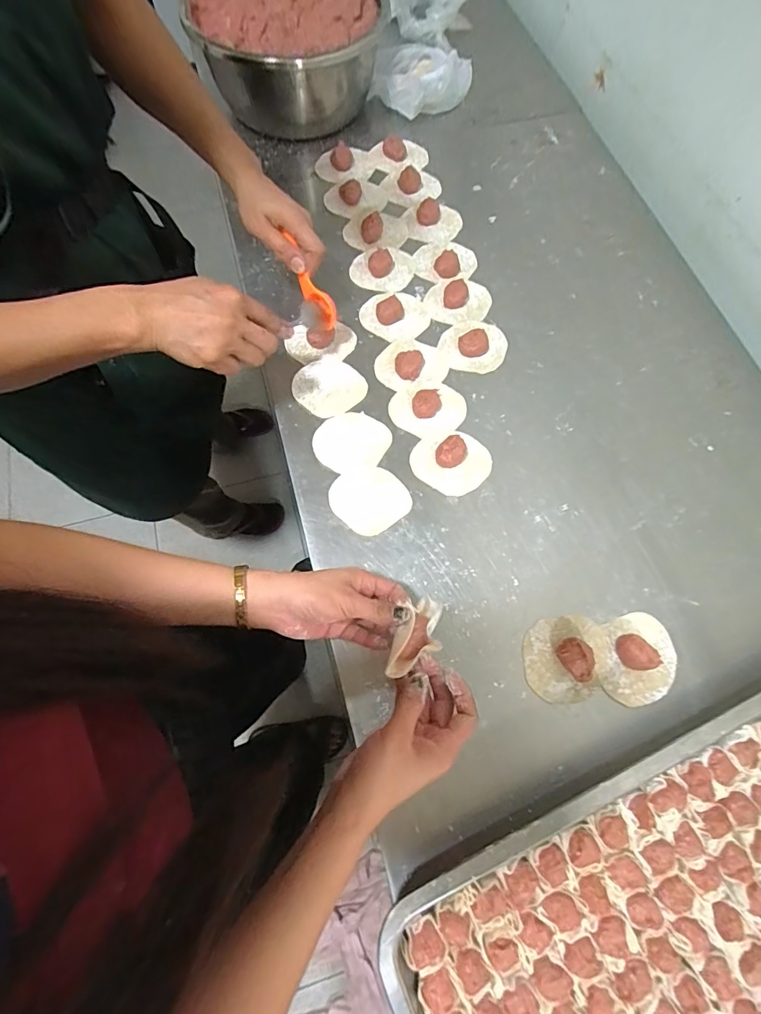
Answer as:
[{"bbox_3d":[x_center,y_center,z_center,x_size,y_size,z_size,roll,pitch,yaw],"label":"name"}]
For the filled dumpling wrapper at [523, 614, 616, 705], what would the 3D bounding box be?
[{"bbox_3d":[0.186,0.146,0.445,0.088,0.022,0.078,-9,72,-5],"label":"filled dumpling wrapper"}]

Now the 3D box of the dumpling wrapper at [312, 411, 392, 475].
[{"bbox_3d":[-0.033,-0.077,0.531,0.087,0.005,0.072,-14,72,-6],"label":"dumpling wrapper"}]

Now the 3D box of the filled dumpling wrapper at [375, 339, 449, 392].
[{"bbox_3d":[0.038,-0.182,0.566,0.089,0.016,0.070,-13,72,-6],"label":"filled dumpling wrapper"}]

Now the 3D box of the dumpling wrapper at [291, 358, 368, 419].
[{"bbox_3d":[-0.063,-0.147,0.557,0.081,0.004,0.078,0,71,-1],"label":"dumpling wrapper"}]

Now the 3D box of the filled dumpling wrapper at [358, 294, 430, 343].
[{"bbox_3d":[0.020,-0.251,0.593,0.082,0.022,0.078,0,71,-1],"label":"filled dumpling wrapper"}]

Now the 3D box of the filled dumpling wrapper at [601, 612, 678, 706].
[{"bbox_3d":[0.258,0.147,0.445,0.068,0.025,0.086,8,71,1],"label":"filled dumpling wrapper"}]

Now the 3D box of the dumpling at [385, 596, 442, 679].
[{"bbox_3d":[0.033,0.109,0.389,0.036,0.024,0.079,33,54,9],"label":"dumpling"}]

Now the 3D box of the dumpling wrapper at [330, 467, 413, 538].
[{"bbox_3d":[-0.012,-0.010,0.508,0.078,0.004,0.078,0,71,-1],"label":"dumpling wrapper"}]

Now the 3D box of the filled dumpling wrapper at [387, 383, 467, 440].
[{"bbox_3d":[0.057,-0.118,0.540,0.088,0.016,0.072,-16,73,-7],"label":"filled dumpling wrapper"}]

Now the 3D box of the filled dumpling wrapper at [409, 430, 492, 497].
[{"bbox_3d":[0.082,-0.055,0.513,0.084,0.023,0.075,33,74,9],"label":"filled dumpling wrapper"}]

